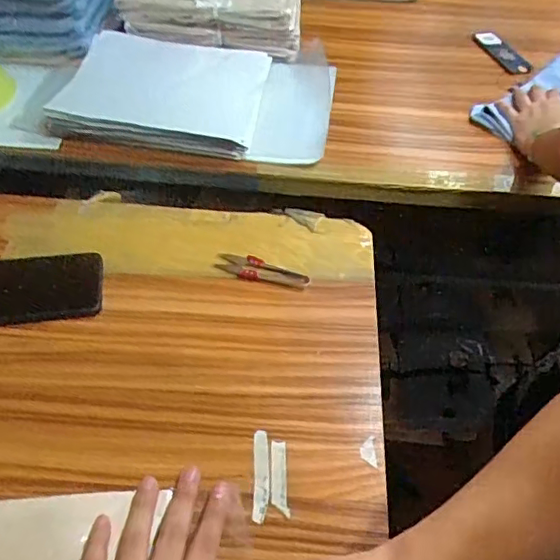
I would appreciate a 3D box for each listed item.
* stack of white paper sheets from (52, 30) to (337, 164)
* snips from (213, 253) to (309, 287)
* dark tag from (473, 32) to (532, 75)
[{"bbox_3d":[-0.102,-0.257,0.771,0.337,0.088,0.217,7,50,1],"label":"stack of white paper sheets"},{"bbox_3d":[-0.019,-0.011,0.625,0.099,0.007,0.026,12,51,5],"label":"snips"},{"bbox_3d":[0.351,-0.361,0.930,0.040,0.006,0.130,-17,53,-16],"label":"dark tag"}]

